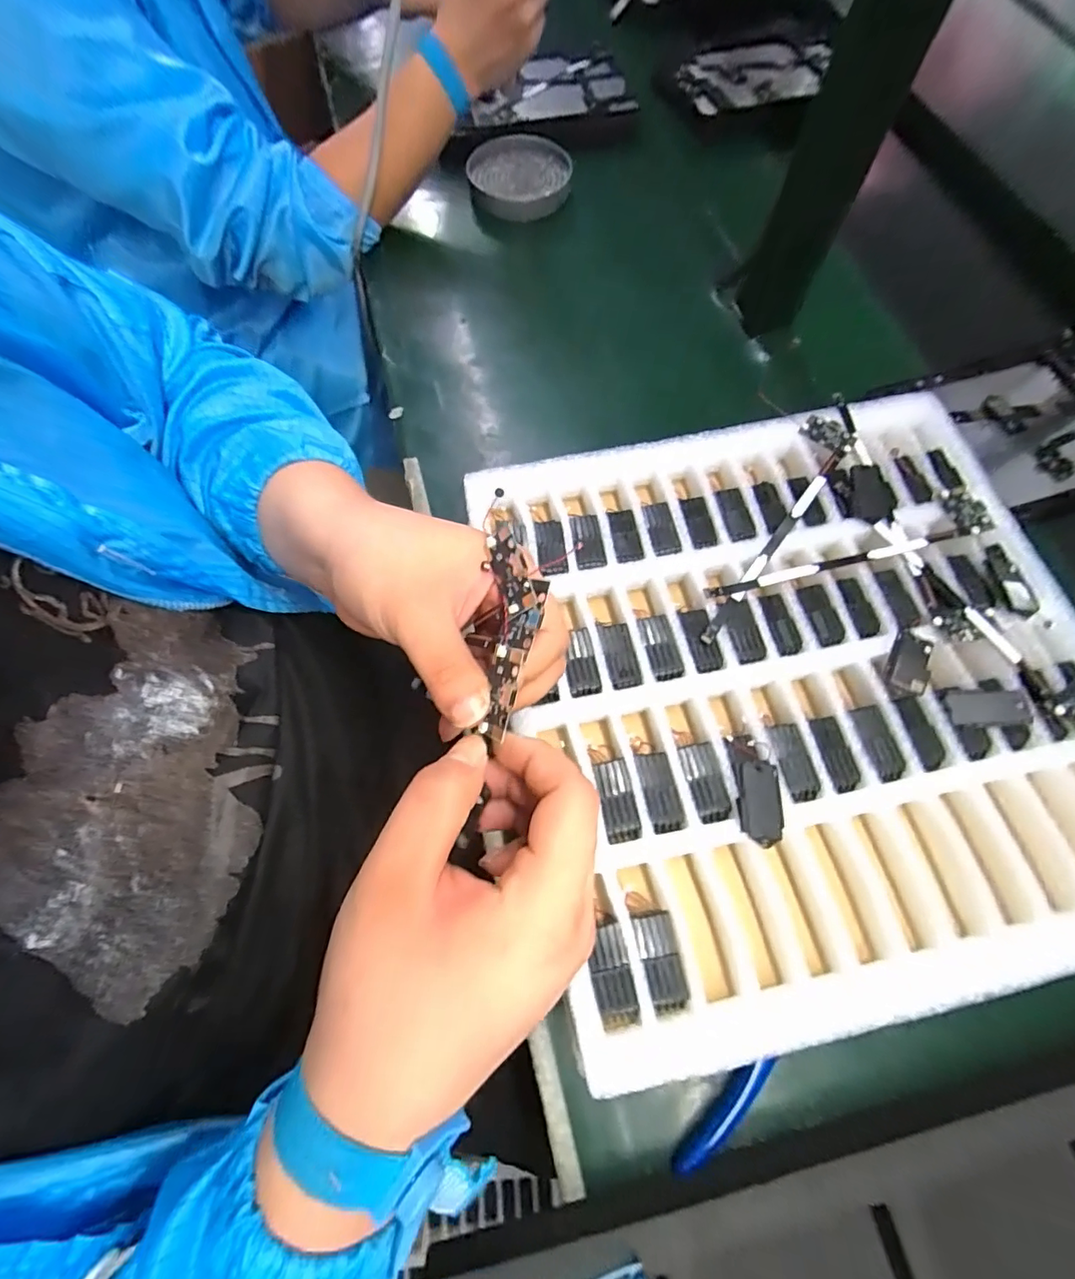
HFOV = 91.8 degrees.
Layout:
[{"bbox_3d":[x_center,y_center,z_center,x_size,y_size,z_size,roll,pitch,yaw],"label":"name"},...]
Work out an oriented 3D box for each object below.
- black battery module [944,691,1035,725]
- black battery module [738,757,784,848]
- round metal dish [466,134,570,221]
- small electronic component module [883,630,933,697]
[{"bbox_3d":[0.248,0.038,0.286,0.040,0.007,0.018,2,68,0],"label":"black battery module"},{"bbox_3d":[0.114,0.084,0.269,0.021,0.013,0.041,8,69,2],"label":"black battery module"},{"bbox_3d":[-0.018,-0.516,0.583,0.110,0.032,0.116,0,69,0],"label":"round metal dish"},{"bbox_3d":[0.212,0.015,0.298,0.018,0.009,0.040,24,70,8],"label":"small electronic component module"}]

